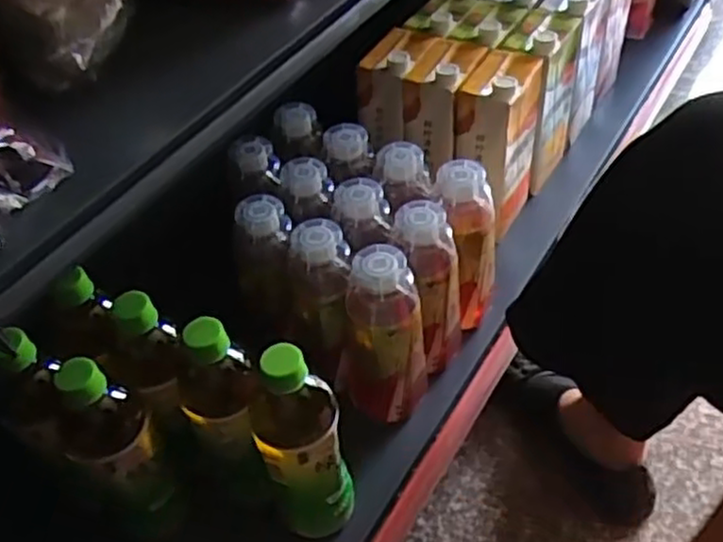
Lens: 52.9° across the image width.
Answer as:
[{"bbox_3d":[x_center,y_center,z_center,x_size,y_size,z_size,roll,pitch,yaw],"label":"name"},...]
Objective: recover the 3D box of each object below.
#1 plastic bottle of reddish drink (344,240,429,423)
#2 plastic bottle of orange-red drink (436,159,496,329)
[{"bbox_3d":[0.022,0.068,0.676,0.078,0.191,0.067,5,47,9],"label":"plastic bottle of reddish drink"},{"bbox_3d":[0.109,-0.016,0.754,0.067,0.193,0.065,4,47,9],"label":"plastic bottle of orange-red drink"}]

